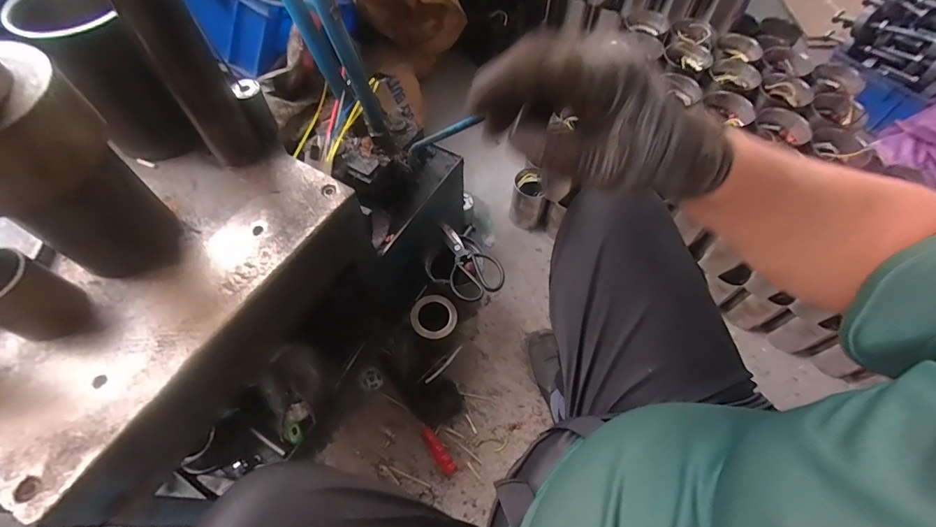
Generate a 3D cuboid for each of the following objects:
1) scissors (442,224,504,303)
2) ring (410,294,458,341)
[{"bbox_3d":[-0.008,-0.009,0.826,0.099,0.023,0.184,-27,63,-16],"label":"scissors"},{"bbox_3d":[-0.066,0.102,0.829,0.087,0.014,0.087,-11,60,-7],"label":"ring"}]

